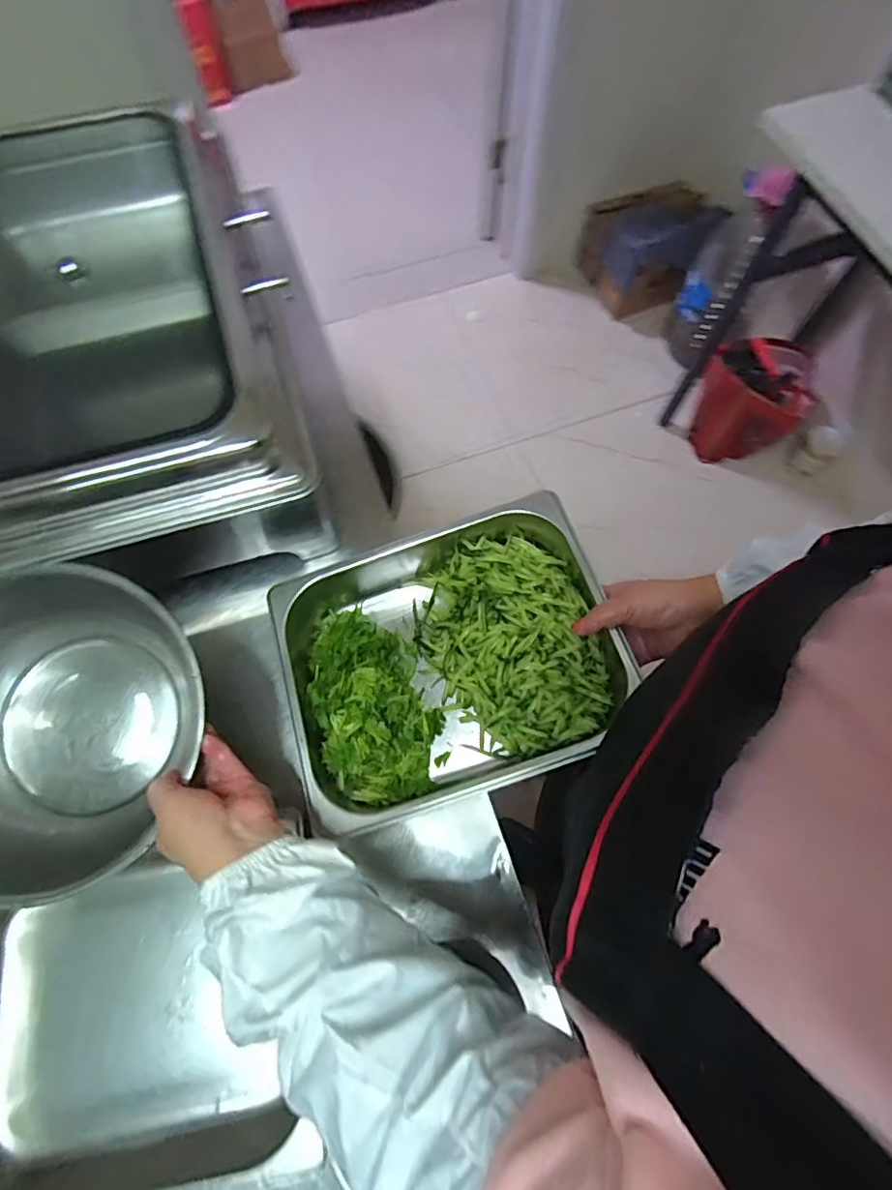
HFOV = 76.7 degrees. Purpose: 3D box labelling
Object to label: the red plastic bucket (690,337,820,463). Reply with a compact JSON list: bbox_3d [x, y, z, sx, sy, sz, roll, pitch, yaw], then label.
[{"bbox_3d":[0.846,-0.540,1.583,0.271,0.268,0.273,0,69,-1],"label":"red plastic bucket"}]

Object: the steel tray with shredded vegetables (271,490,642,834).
[{"bbox_3d":[-0.002,0.058,0.568,0.311,0.107,0.270,-17,70,-7],"label":"steel tray with shredded vegetables"}]

